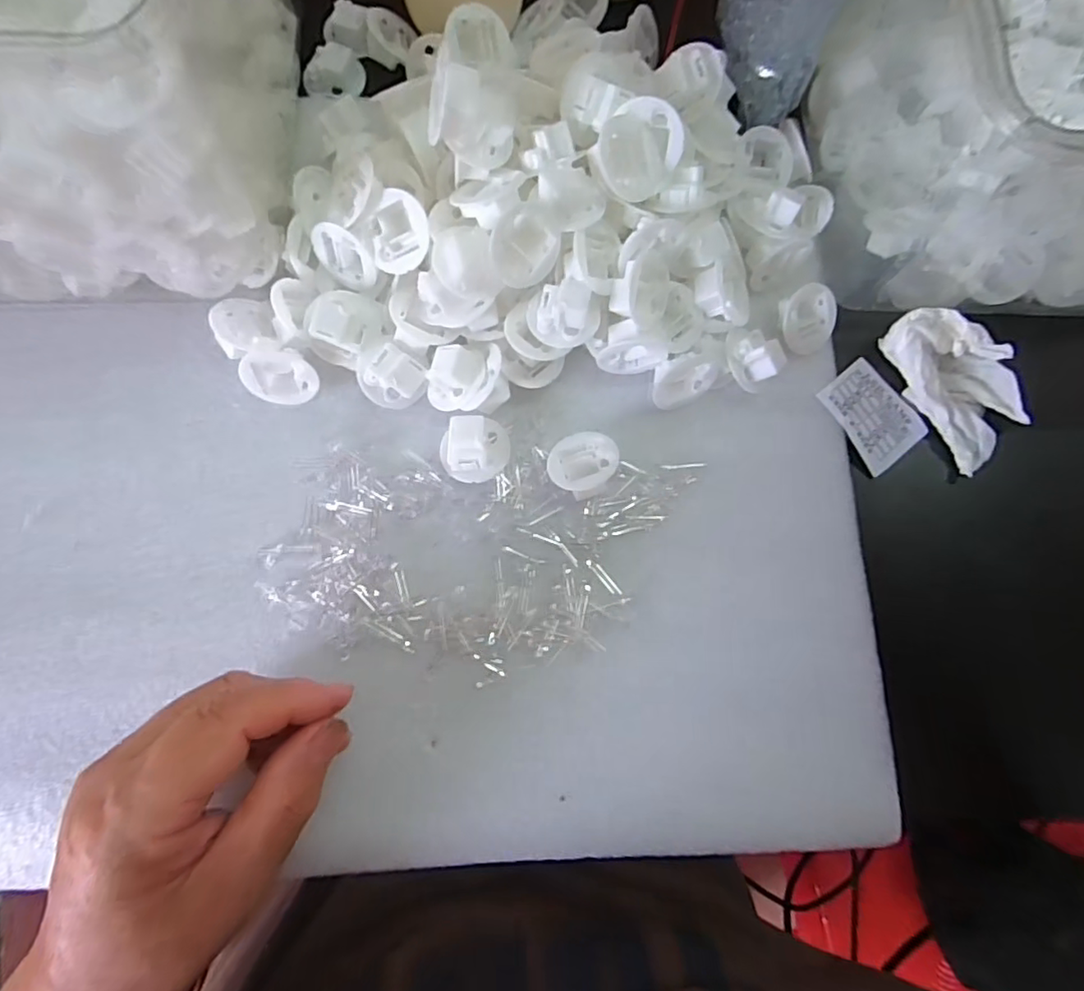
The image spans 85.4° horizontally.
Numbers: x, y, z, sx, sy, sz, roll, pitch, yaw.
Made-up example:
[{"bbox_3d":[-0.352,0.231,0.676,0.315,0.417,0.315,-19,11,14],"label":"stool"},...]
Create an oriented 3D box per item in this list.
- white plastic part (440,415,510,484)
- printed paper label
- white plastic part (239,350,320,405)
[{"bbox_3d":[-0.031,-0.021,0.271,0.031,0.015,0.029,1,80,-3],"label":"white plastic part"},{"bbox_3d":[0.172,-0.042,0.305,0.042,0.005,0.052,-36,91,-16],"label":"printed paper label"},{"bbox_3d":[-0.120,-0.055,0.271,0.031,0.029,0.011,-9,47,-5],"label":"white plastic part"}]

